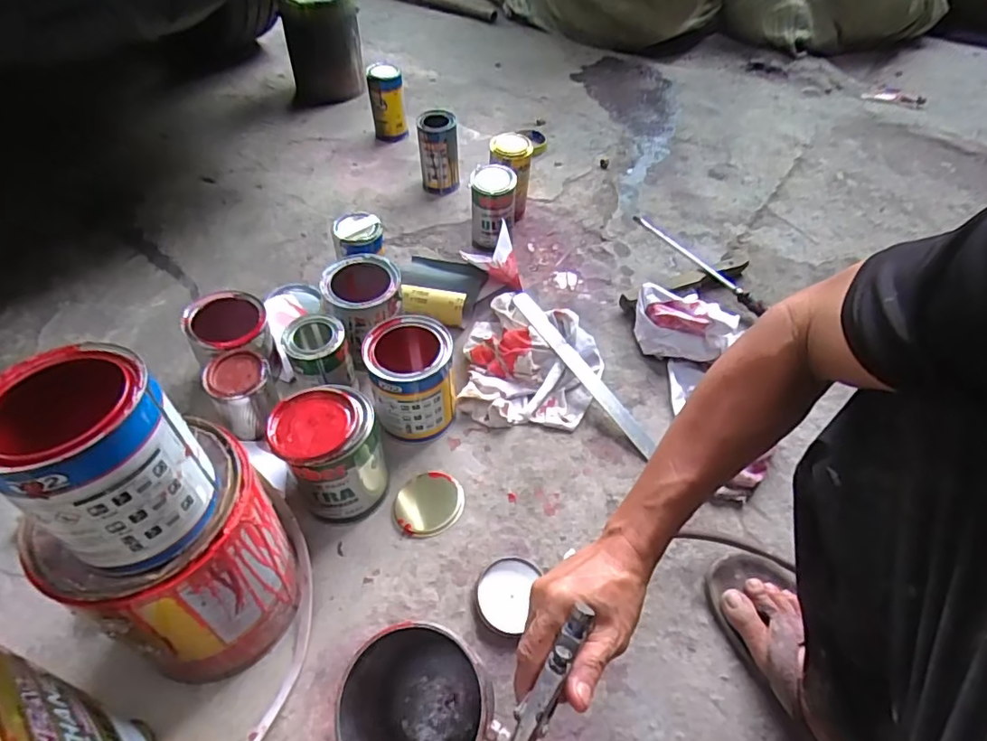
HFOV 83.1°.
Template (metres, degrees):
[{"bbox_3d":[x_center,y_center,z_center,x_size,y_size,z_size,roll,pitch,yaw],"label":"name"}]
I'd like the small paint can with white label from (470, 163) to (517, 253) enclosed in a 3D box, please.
[{"bbox_3d":[-0.001,-0.276,0.958,0.078,0.135,0.077,4,52,-2],"label":"small paint can with white label"}]

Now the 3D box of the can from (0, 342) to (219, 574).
[{"bbox_3d":[-0.263,0.057,0.378,0.097,0.133,0.105,1,50,-1],"label":"can"}]

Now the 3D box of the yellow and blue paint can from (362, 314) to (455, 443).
[{"bbox_3d":[-0.105,0.011,0.712,0.104,0.129,0.102,2,52,-3],"label":"yellow and blue paint can"}]

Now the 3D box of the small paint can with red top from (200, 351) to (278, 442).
[{"bbox_3d":[-0.315,0.031,0.707,0.070,0.100,0.066,2,52,-3],"label":"small paint can with red top"}]

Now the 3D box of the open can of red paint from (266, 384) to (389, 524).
[{"bbox_3d":[-0.181,0.096,0.629,0.107,0.134,0.102,2,52,-3],"label":"open can of red paint"}]

